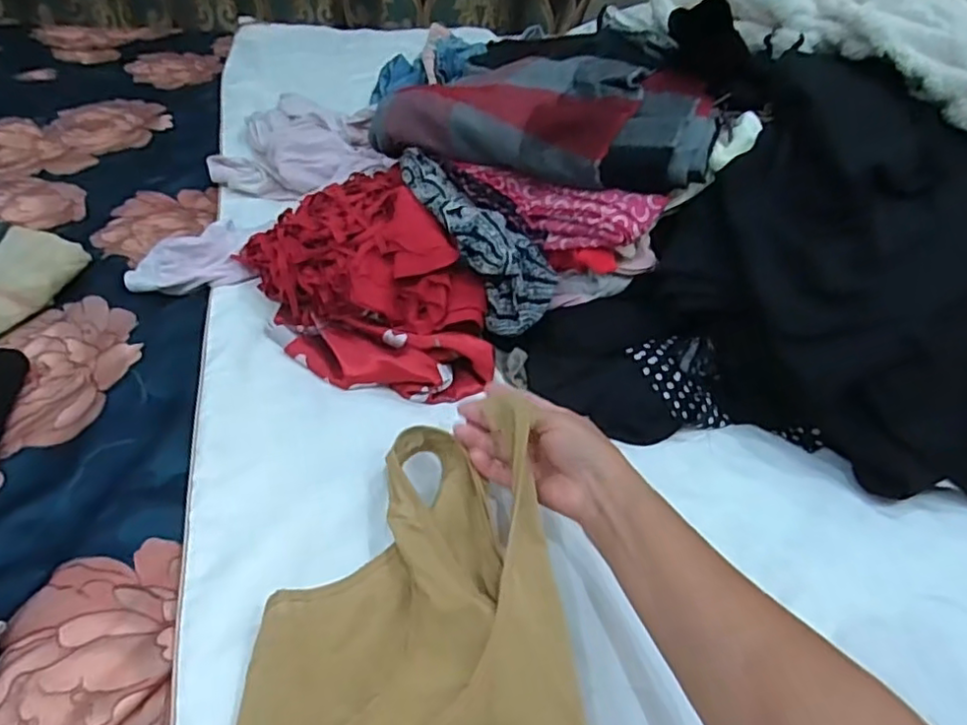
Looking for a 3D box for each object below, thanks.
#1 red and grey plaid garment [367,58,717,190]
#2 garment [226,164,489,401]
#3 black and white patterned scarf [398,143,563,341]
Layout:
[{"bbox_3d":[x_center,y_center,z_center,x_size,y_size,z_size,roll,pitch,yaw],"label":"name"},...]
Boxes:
[{"bbox_3d":[0.069,-0.269,0.681,0.353,0.092,0.151,20,43,16],"label":"red and grey plaid garment"},{"bbox_3d":[-0.117,-0.085,0.646,0.185,0.098,0.269,-22,48,-28],"label":"garment"},{"bbox_3d":[-0.008,-0.137,0.665,0.075,0.055,0.228,-31,79,-32],"label":"black and white patterned scarf"}]

